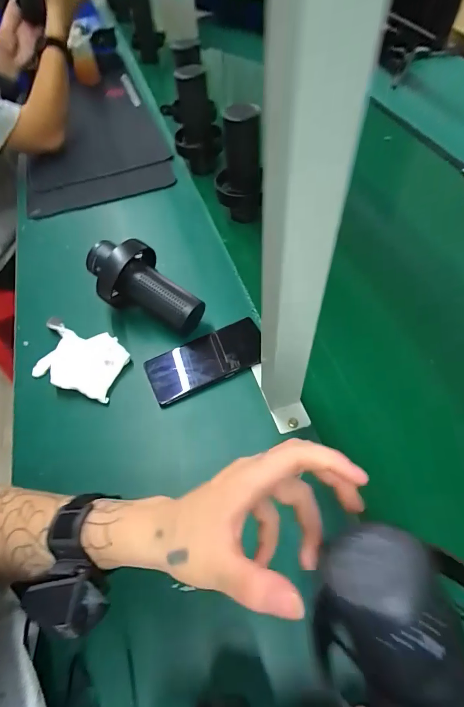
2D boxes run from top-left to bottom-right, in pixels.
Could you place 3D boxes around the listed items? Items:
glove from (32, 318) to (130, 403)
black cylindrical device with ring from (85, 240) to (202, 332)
[{"bbox_3d":[-0.213,0.007,0.490,0.136,0.017,0.088,16,60,14],"label":"glove"},{"bbox_3d":[-0.123,-0.092,0.507,0.180,0.089,0.086,33,64,8],"label":"black cylindrical device with ring"}]

